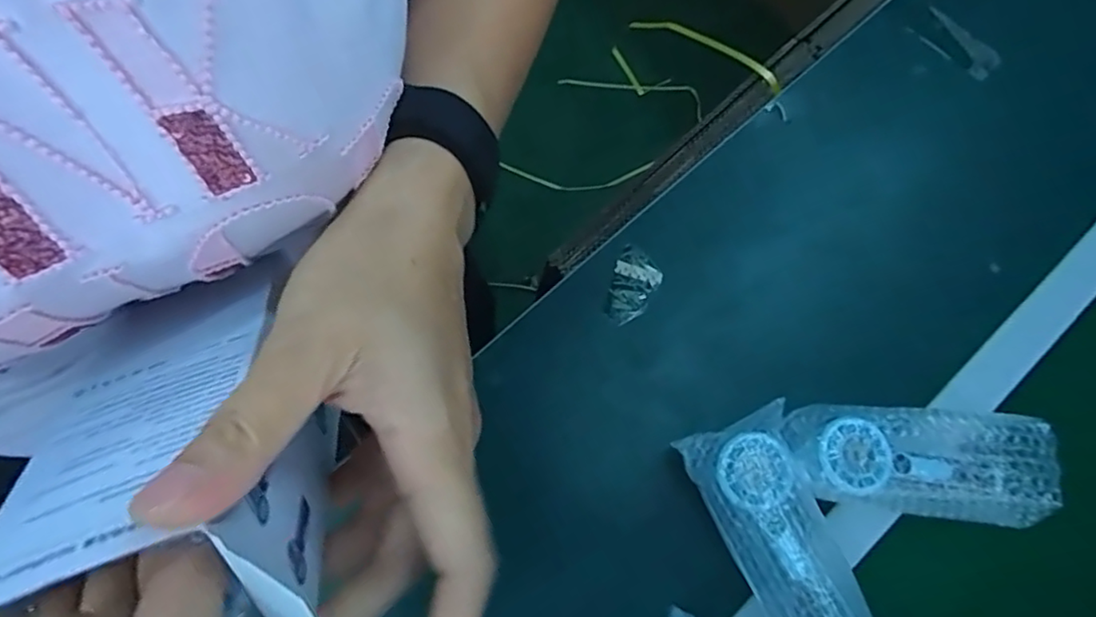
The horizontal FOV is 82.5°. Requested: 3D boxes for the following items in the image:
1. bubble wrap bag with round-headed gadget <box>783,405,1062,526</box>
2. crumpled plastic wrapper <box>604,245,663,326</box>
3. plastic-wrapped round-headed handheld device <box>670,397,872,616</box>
[{"bbox_3d":[0.288,0.122,0.492,0.198,0.051,0.083,6,73,2],"label":"bubble wrap bag with round-headed gadget"},{"bbox_3d":[0.080,-0.021,0.581,0.043,0.009,0.074,13,73,4],"label":"crumpled plastic wrapper"},{"bbox_3d":[0.178,0.170,0.456,0.088,0.066,0.190,-20,74,-5],"label":"plastic-wrapped round-headed handheld device"}]

